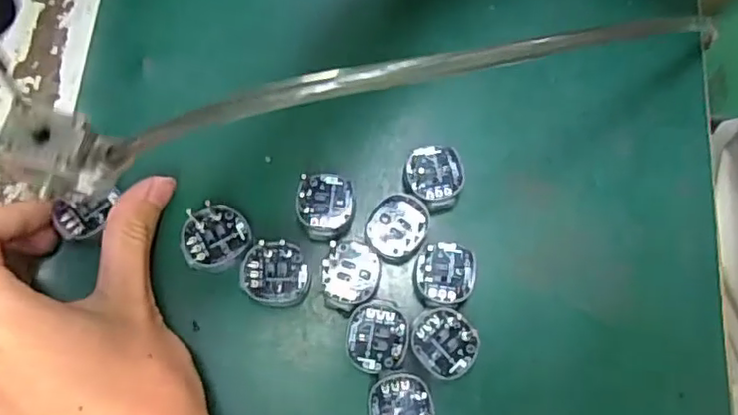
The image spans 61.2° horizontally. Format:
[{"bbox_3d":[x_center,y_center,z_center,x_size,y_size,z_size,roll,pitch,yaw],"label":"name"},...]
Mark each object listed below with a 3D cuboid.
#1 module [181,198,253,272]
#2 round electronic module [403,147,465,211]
[{"bbox_3d":[-0.066,0.012,0.264,0.029,0.005,0.027,0,74,-1],"label":"module"},{"bbox_3d":[0.028,-0.013,0.275,0.025,0.012,0.026,23,75,5],"label":"round electronic module"}]

